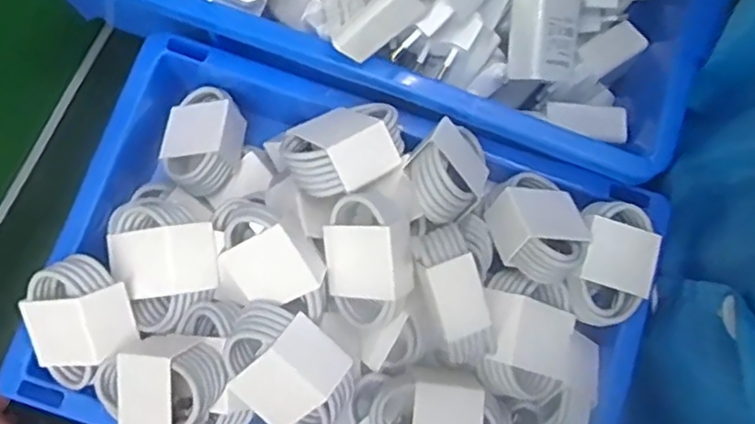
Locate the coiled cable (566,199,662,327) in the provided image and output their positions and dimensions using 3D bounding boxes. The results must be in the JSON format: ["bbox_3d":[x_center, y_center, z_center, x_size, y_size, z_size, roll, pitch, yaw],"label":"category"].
[{"bbox_3d":[0.125,0.026,0.341,0.041,0.019,0.066,14,79,3],"label":"coiled cable"}]

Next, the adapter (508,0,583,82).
[{"bbox_3d":[0.094,-0.111,0.362,0.037,0.021,0.077,5,94,-29],"label":"adapter"}]

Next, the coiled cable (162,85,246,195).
[{"bbox_3d":[-0.100,-0.043,0.376,0.042,0.024,0.061,3,78,1],"label":"coiled cable"}]

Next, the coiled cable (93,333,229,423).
[{"bbox_3d":[-0.103,0.083,0.315,0.064,0.029,0.043,-4,89,30],"label":"coiled cable"}]

